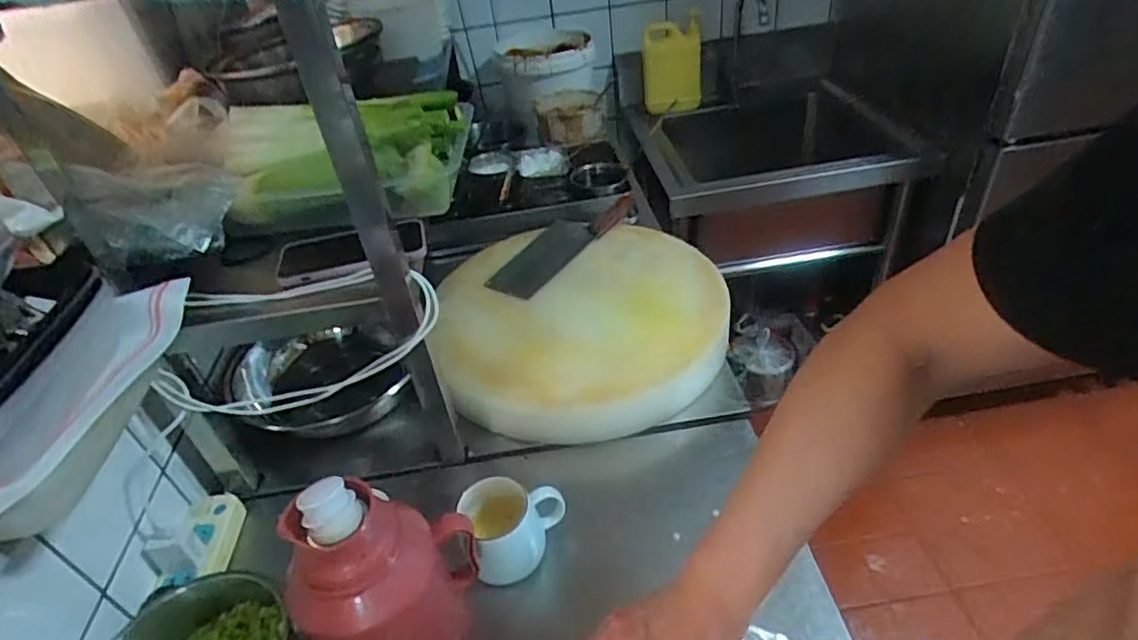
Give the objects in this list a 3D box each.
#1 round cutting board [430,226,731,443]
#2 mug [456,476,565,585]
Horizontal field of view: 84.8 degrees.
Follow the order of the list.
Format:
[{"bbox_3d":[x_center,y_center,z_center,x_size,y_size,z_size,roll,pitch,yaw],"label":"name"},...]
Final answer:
[{"bbox_3d":[0.023,-0.006,0.946,0.412,0.091,0.403,-5,39,4],"label":"round cutting board"},{"bbox_3d":[-0.055,0.223,0.670,0.107,0.079,0.082,-13,39,-7],"label":"mug"}]

